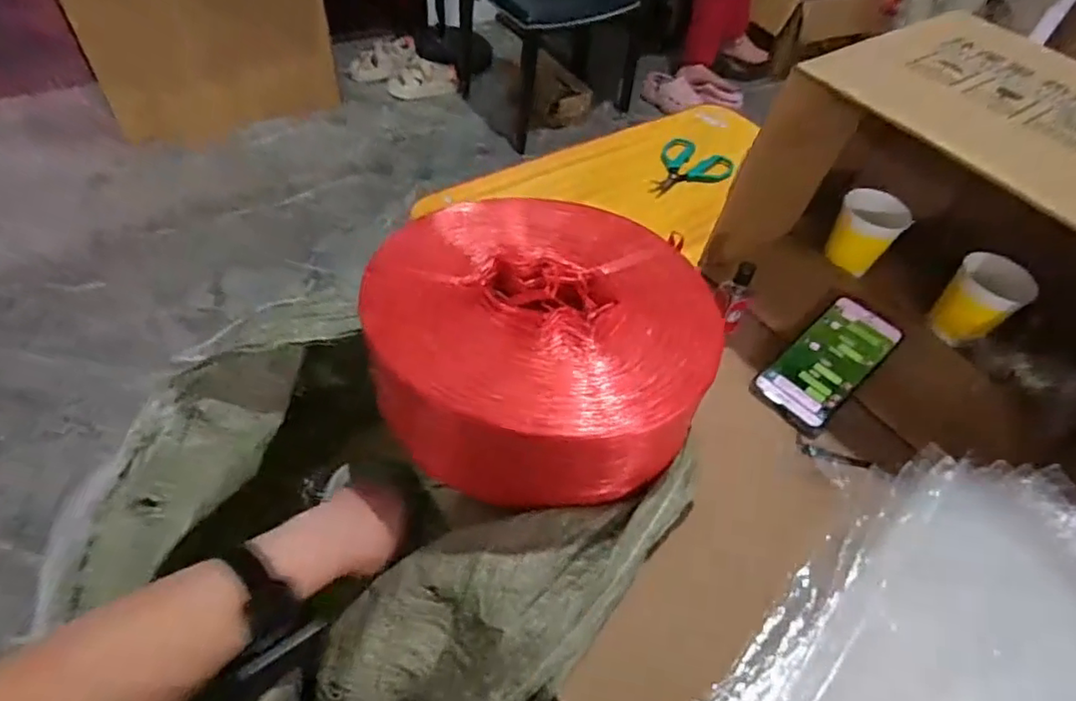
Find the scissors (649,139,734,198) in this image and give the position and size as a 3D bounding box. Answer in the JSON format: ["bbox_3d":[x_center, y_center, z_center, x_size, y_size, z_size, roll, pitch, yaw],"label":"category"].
[{"bbox_3d":[0.224,-0.262,0.856,0.102,0.020,0.164,18,50,9],"label":"scissors"}]

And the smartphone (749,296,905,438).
[{"bbox_3d":[0.293,0.011,0.602,0.175,0.012,0.078,-38,59,-22],"label":"smartphone"}]

